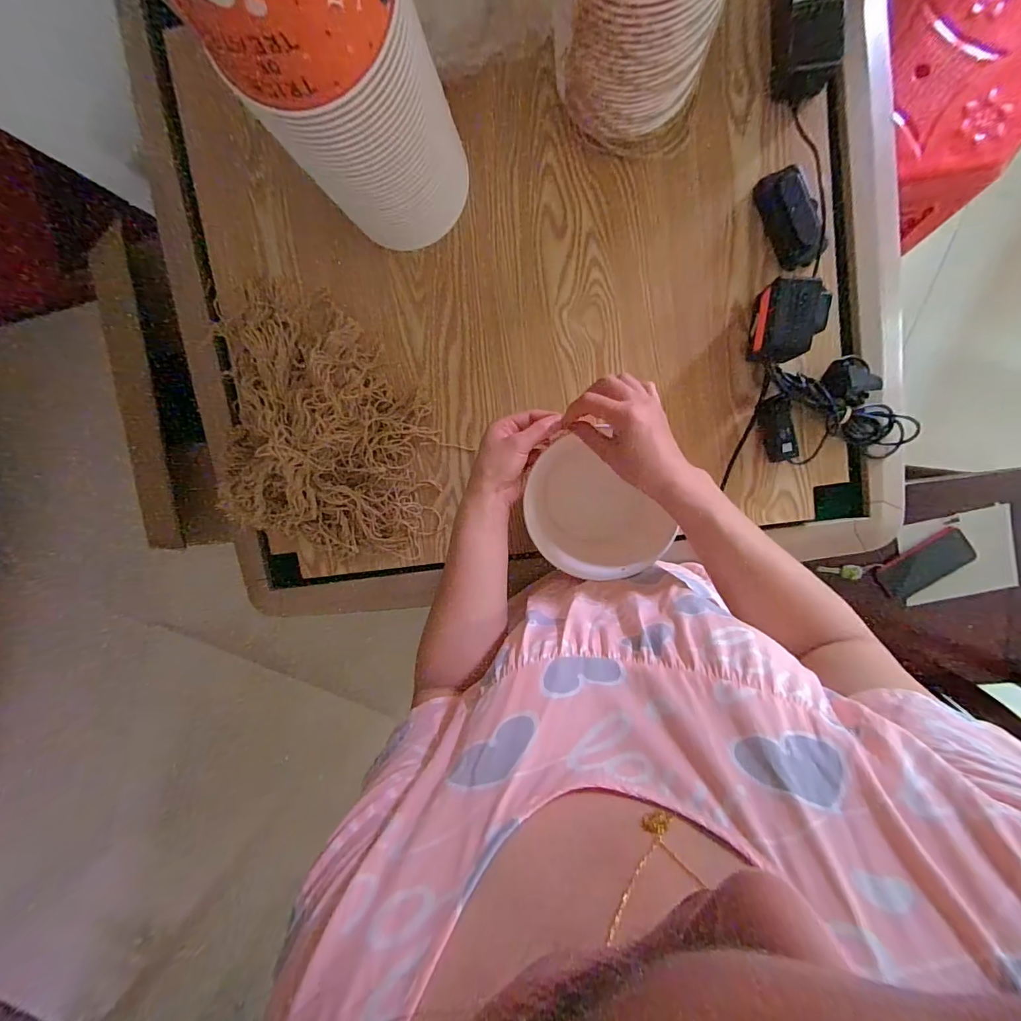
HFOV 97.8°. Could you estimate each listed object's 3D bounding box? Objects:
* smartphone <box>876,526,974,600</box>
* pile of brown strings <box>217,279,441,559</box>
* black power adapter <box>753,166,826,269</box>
[{"bbox_3d":[0.812,0.106,0.876,0.158,0.016,0.087,-42,93,21],"label":"smartphone"},{"bbox_3d":[-0.254,-0.112,0.592,0.290,0.070,0.361,1,97,6],"label":"pile of brown strings"},{"bbox_3d":[0.328,-0.341,0.518,0.046,0.030,0.111,-21,94,9],"label":"black power adapter"}]

